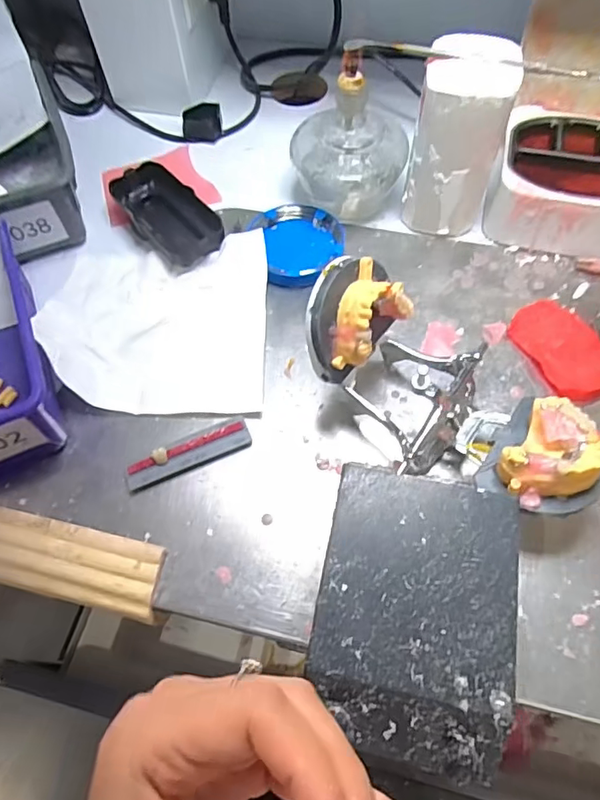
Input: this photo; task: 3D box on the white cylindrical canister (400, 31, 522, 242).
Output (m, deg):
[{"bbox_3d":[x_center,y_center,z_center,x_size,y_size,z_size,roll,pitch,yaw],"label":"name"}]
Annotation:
[{"bbox_3d":[0.117,-0.188,0.391,0.060,0.127,0.056,-1,62,2],"label":"white cylindrical canister"}]

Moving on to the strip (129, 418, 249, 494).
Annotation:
[{"bbox_3d":[-0.072,0.035,0.340,0.082,0.011,0.022,-25,64,-10],"label":"strip"}]

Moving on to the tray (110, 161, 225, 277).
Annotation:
[{"bbox_3d":[-0.113,-0.156,0.442,0.053,0.026,0.116,-34,66,-14],"label":"tray"}]

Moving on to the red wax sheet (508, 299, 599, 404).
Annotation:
[{"bbox_3d":[0.190,-0.038,0.377,0.056,0.010,0.083,-25,64,-10],"label":"red wax sheet"}]

